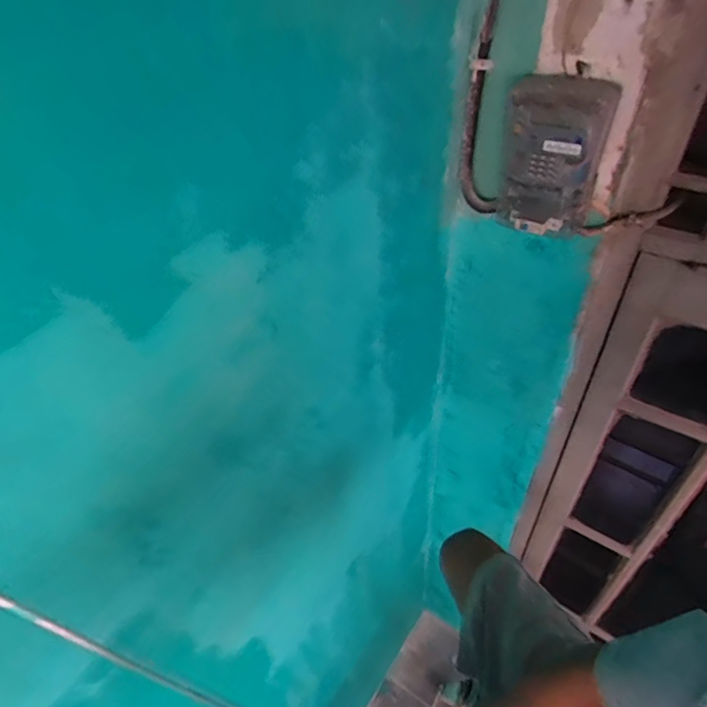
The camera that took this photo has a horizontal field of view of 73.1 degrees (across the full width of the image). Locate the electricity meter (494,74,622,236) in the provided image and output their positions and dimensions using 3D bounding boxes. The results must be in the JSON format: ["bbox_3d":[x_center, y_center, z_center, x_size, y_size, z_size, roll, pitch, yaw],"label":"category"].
[{"bbox_3d":[0.294,-0.291,0.716,0.142,0.201,0.075,12,44,18],"label":"electricity meter"}]

